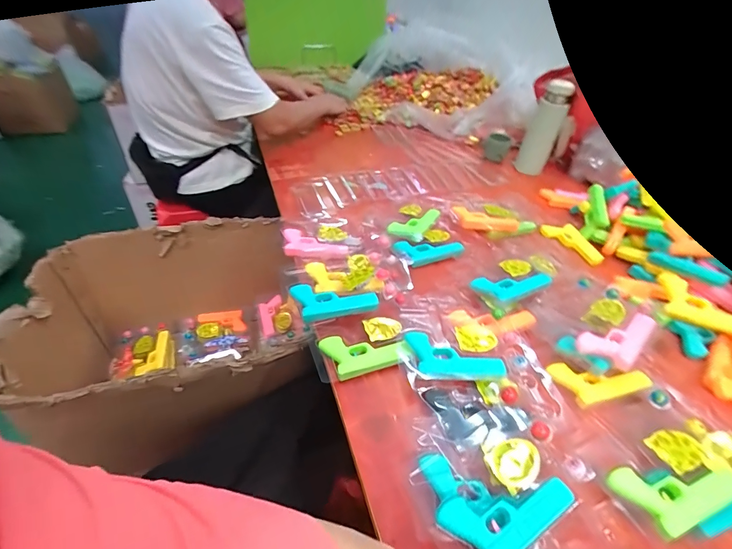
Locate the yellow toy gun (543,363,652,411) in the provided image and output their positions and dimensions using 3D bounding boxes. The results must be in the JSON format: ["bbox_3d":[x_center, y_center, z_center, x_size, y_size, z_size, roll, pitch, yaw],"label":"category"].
[{"bbox_3d":[0.297,0.131,0.458,0.109,0.016,0.060,-8,43,-14],"label":"yellow toy gun"}]

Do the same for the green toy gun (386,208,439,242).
[{"bbox_3d":[0.089,-0.092,0.674,0.060,0.024,0.112,24,45,20],"label":"green toy gun"}]

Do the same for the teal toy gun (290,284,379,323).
[{"bbox_3d":[-0.045,0.035,0.518,0.116,0.015,0.059,-7,43,-13],"label":"teal toy gun"}]

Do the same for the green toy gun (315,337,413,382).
[{"bbox_3d":[-0.002,0.097,0.463,0.105,0.022,0.062,-8,44,-15],"label":"green toy gun"}]

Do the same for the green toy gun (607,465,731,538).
[{"bbox_3d":[0.302,0.203,0.348,0.117,0.016,0.058,-11,44,-18],"label":"green toy gun"}]

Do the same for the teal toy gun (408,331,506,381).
[{"bbox_3d":[0.110,0.105,0.448,0.114,0.019,0.061,4,42,-1],"label":"teal toy gun"}]

